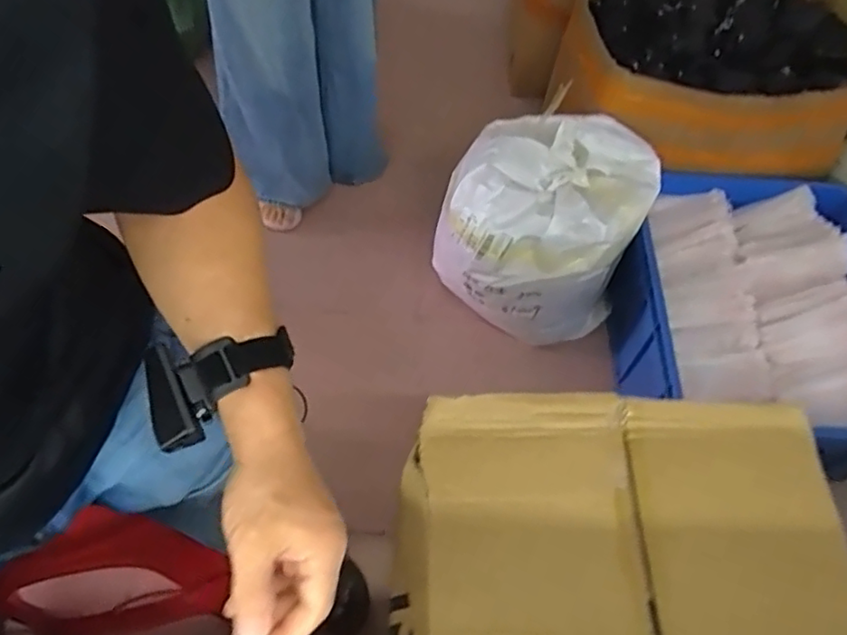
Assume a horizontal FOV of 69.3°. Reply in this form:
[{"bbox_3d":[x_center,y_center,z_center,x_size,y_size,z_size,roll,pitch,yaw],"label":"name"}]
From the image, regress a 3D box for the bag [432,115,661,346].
[{"bbox_3d":[0.248,-0.174,1.296,0.383,0.383,0.325,19,60,7],"label":"bag"}]

